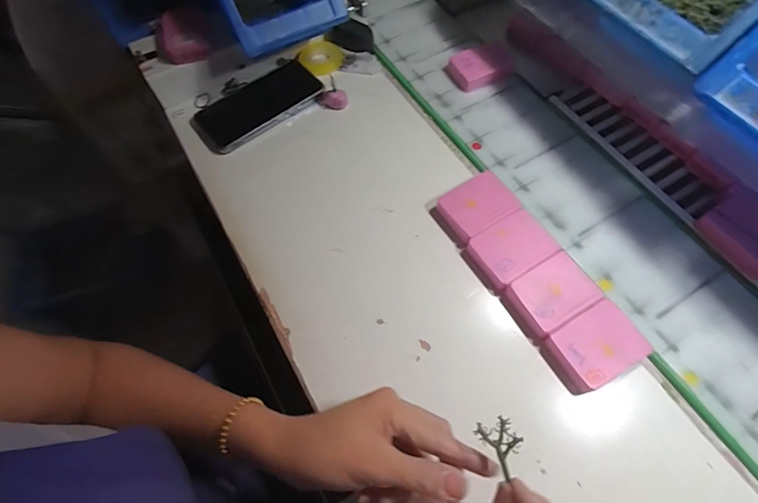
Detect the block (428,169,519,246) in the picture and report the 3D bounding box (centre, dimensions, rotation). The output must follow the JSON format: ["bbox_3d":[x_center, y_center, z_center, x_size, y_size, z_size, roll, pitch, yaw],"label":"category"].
[{"bbox_3d":[0.095,-0.044,0.406,0.071,0.016,0.054,-31,67,-13],"label":"block"}]

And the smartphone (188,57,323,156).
[{"bbox_3d":[-0.143,-0.177,0.488,0.153,0.013,0.078,-36,68,-16],"label":"smartphone"}]

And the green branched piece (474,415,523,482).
[{"bbox_3d":[0.079,0.121,0.260,0.022,0.004,0.034,-35,82,0],"label":"green branched piece"}]

